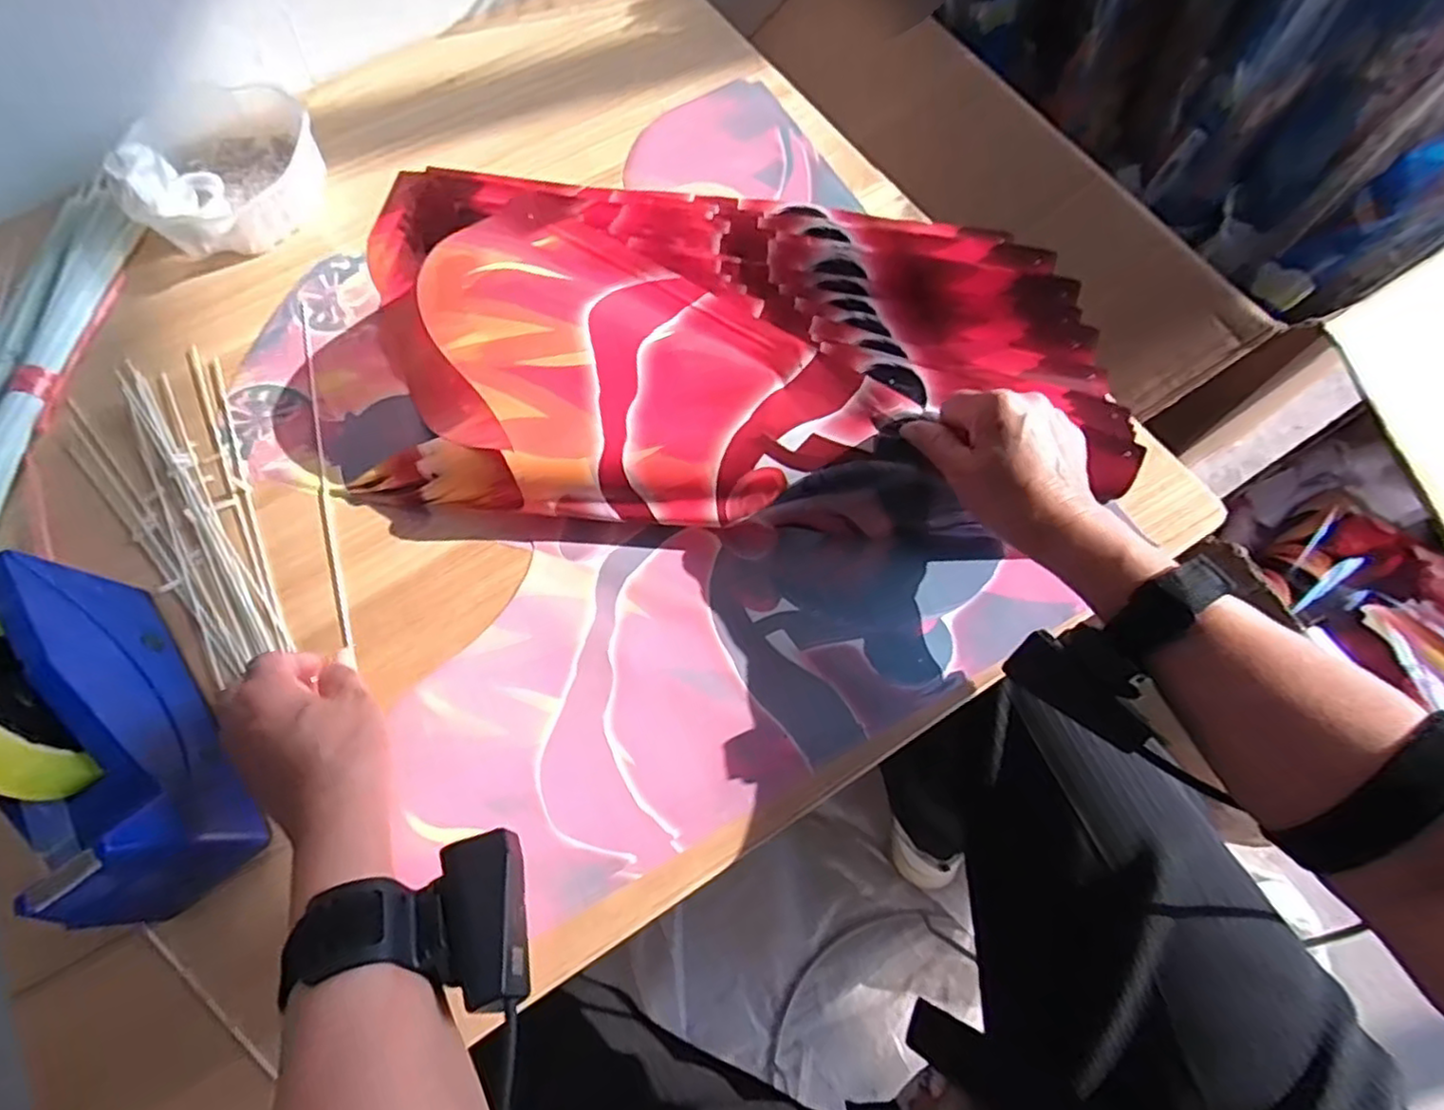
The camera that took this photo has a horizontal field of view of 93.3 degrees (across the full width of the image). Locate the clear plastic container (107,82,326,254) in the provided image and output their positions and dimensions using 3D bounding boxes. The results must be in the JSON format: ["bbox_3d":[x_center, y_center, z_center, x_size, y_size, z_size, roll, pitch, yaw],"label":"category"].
[{"bbox_3d":[-0.416,-0.332,0.577,0.140,0.063,0.142,-4,69,2],"label":"clear plastic container"}]

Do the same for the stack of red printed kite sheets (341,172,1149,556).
[{"bbox_3d":[-0.006,-0.169,0.481,0.549,0.072,0.299,6,70,5],"label":"stack of red printed kite sheets"}]

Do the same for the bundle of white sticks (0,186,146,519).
[{"bbox_3d":[-0.543,-0.127,0.523,0.089,0.024,0.374,0,69,3],"label":"bundle of white sticks"}]

